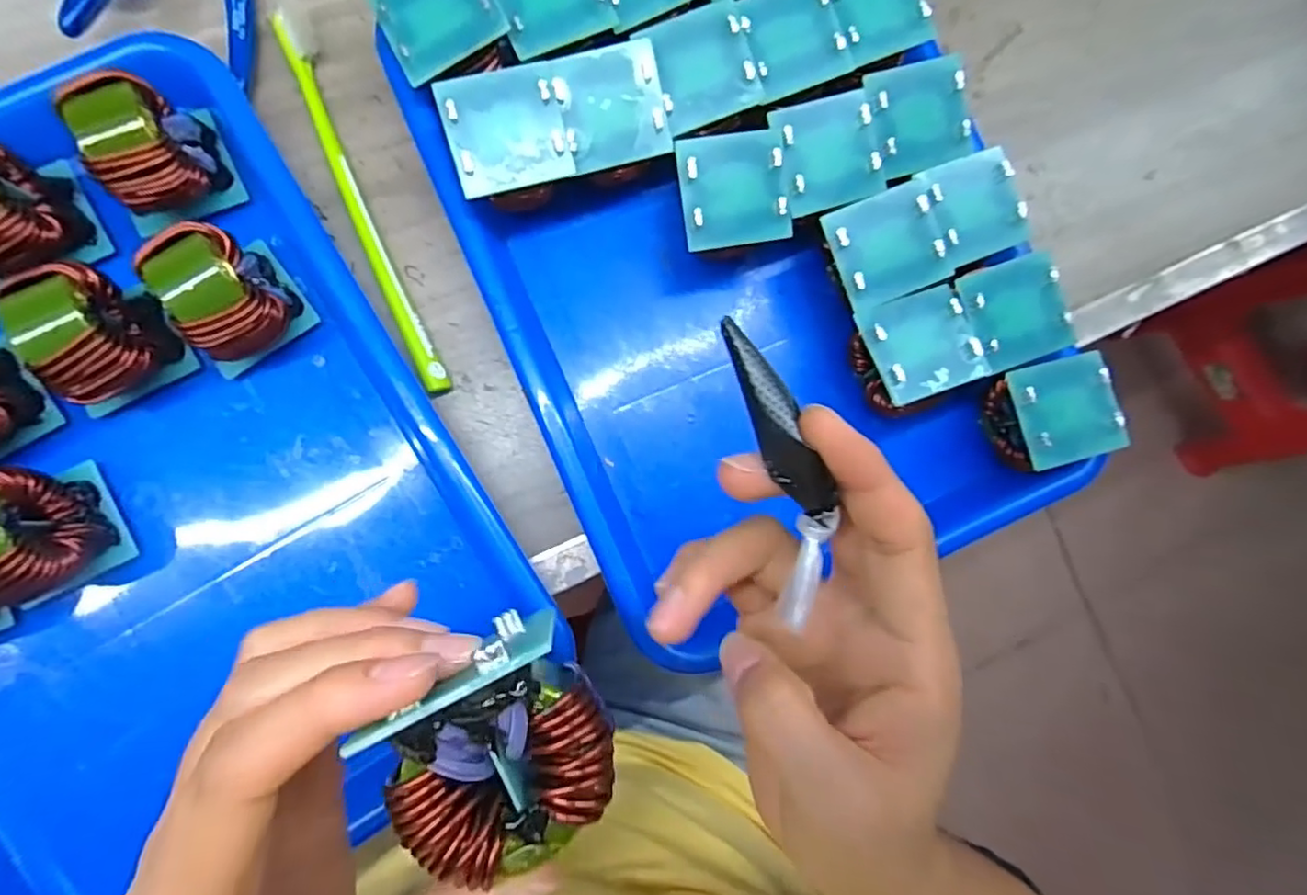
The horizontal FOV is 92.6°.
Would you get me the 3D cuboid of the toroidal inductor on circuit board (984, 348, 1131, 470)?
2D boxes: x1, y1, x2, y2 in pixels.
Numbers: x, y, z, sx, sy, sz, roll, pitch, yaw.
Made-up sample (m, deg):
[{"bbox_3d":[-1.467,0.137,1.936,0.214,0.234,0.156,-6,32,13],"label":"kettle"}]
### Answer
[{"bbox_3d":[0.180,-0.014,0.295,0.047,0.050,0.044,-14,86,-8],"label":"toroidal inductor on circuit board"}]

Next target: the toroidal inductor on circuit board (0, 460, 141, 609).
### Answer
[{"bbox_3d":[-0.240,0.034,0.240,0.039,0.049,0.045,-28,88,-9],"label":"toroidal inductor on circuit board"}]

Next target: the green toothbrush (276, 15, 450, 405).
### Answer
[{"bbox_3d":[-0.133,-0.112,0.287,0.014,0.014,0.187,-21,87,-9],"label":"green toothbrush"}]

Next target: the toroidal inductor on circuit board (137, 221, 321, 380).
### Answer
[{"bbox_3d":[-0.175,-0.062,0.257,0.047,0.049,0.050,-27,88,-9],"label":"toroidal inductor on circuit board"}]

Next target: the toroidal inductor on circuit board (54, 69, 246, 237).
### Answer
[{"bbox_3d":[-0.206,-0.119,0.260,0.041,0.055,0.044,-23,88,-9],"label":"toroidal inductor on circuit board"}]

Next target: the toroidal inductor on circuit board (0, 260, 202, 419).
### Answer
[{"bbox_3d":[-0.224,-0.043,0.248,0.046,0.048,0.047,-33,89,-9],"label":"toroidal inductor on circuit board"}]

